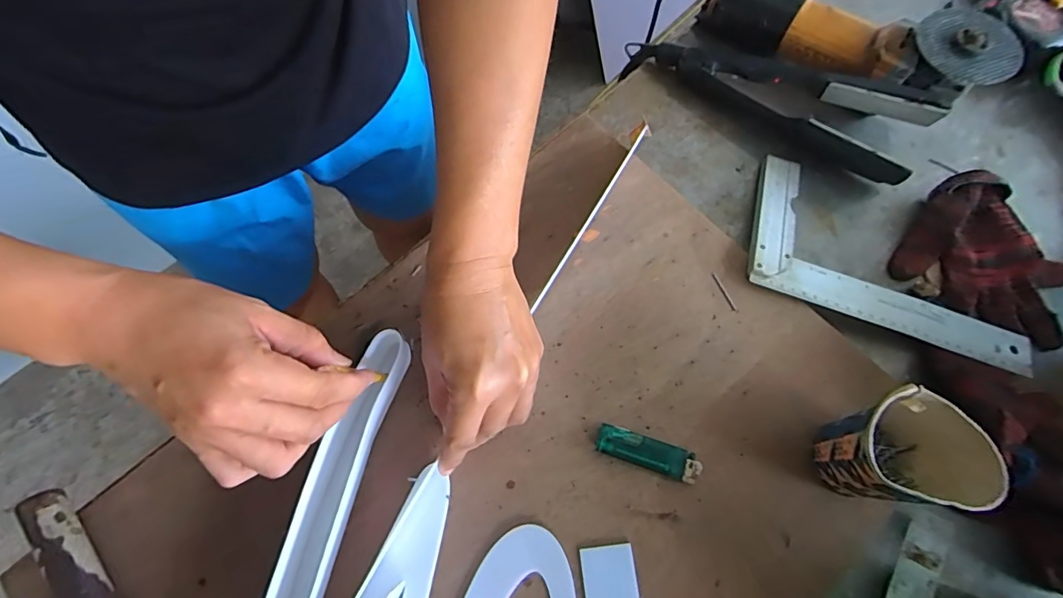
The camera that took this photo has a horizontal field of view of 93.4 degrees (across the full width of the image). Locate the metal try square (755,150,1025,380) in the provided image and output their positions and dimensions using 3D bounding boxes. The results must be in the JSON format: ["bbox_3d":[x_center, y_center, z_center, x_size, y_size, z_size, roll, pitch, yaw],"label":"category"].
[{"bbox_3d":[0.330,-0.042,0.452,0.251,0.014,0.143,17,71,5],"label":"metal try square"}]

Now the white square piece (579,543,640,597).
[{"bbox_3d":[0.058,0.210,0.365,0.039,0.004,0.054,-6,70,-3],"label":"white square piece"}]

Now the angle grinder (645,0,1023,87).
[{"bbox_3d":[0.279,-0.270,0.505,0.340,0.067,0.099,27,71,23],"label":"angle grinder"}]

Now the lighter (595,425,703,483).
[{"bbox_3d":[0.091,0.121,0.393,0.079,0.011,0.023,19,71,6],"label":"lighter"}]

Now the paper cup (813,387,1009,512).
[{"bbox_3d":[0.254,0.107,0.356,0.085,0.094,0.067,7,70,2],"label":"paper cup"}]

